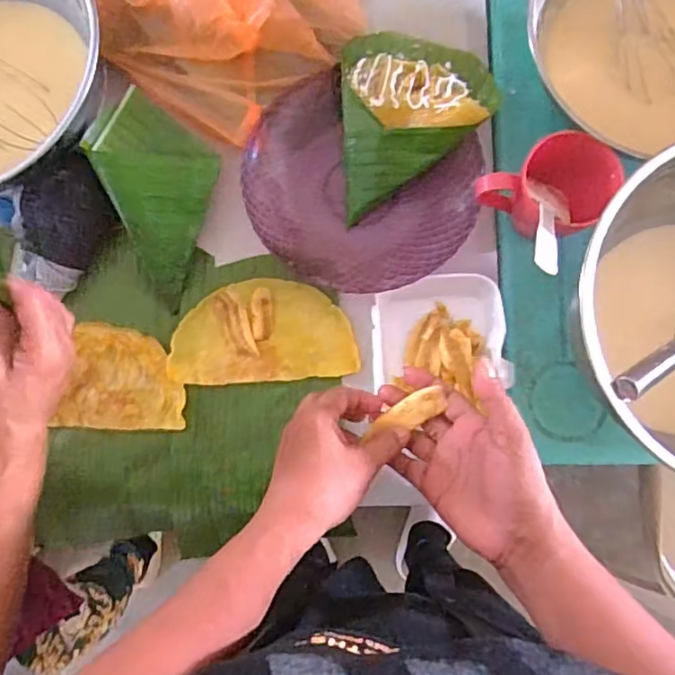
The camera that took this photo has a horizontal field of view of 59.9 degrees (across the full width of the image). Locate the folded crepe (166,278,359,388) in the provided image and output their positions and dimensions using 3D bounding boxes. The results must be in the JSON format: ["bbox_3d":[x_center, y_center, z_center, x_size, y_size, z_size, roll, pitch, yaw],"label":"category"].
[{"bbox_3d":[-0.069,-0.006,0.538,0.165,0.010,0.092,-4,84,4],"label":"folded crepe"}]

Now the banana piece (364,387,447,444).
[{"bbox_3d":[0.051,0.058,0.444,0.065,0.016,0.022,-27,83,-2],"label":"banana piece"}]

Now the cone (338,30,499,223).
[{"bbox_3d":[0.070,-0.192,0.514,0.130,0.036,0.156,-2,84,4],"label":"cone"}]

